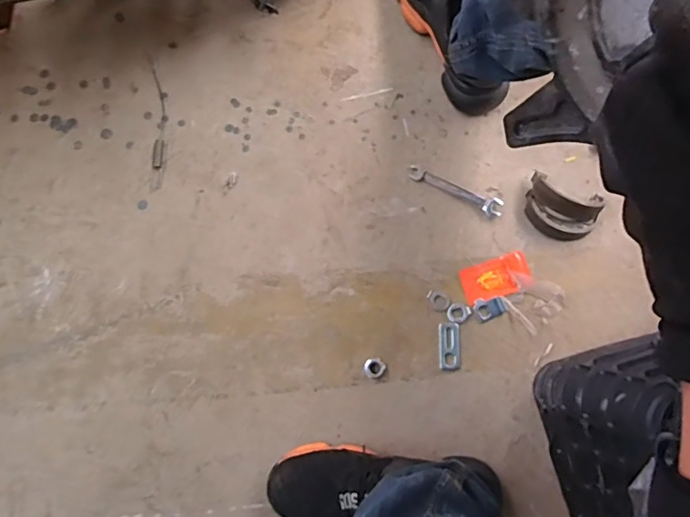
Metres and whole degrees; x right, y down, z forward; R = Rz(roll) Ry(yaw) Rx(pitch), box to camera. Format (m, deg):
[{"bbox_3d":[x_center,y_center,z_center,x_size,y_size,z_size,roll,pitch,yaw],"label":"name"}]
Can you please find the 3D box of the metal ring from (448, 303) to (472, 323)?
[{"bbox_3d":[0.149,0.072,0.673,0.027,0.004,0.027,0,78,0],"label":"metal ring"}]

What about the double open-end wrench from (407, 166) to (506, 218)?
[{"bbox_3d":[0.152,-0.093,0.707,0.134,0.004,0.027,22,79,5],"label":"double open-end wrench"}]

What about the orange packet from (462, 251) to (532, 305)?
[{"bbox_3d":[0.200,0.025,0.680,0.089,0.007,0.049,-18,79,-4],"label":"orange packet"}]

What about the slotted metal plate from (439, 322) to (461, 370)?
[{"bbox_3d":[0.135,0.113,0.664,0.027,0.006,0.060,1,78,0],"label":"slotted metal plate"}]

